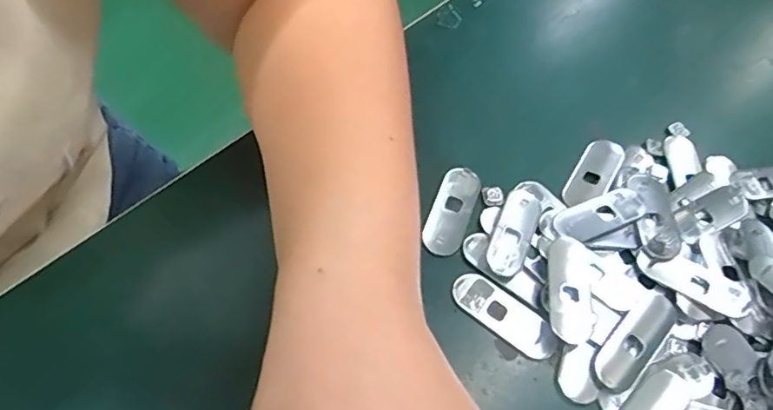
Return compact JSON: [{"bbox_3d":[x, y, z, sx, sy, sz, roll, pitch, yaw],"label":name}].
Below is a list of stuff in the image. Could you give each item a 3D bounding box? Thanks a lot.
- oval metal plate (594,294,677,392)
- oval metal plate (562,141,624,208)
[{"bbox_3d":[0.109,0.059,0.238,0.018,0.005,0.049,42,64,15],"label":"oval metal plate"},{"bbox_3d":[0.108,-0.017,0.284,0.020,0.004,0.047,21,61,27],"label":"oval metal plate"}]

